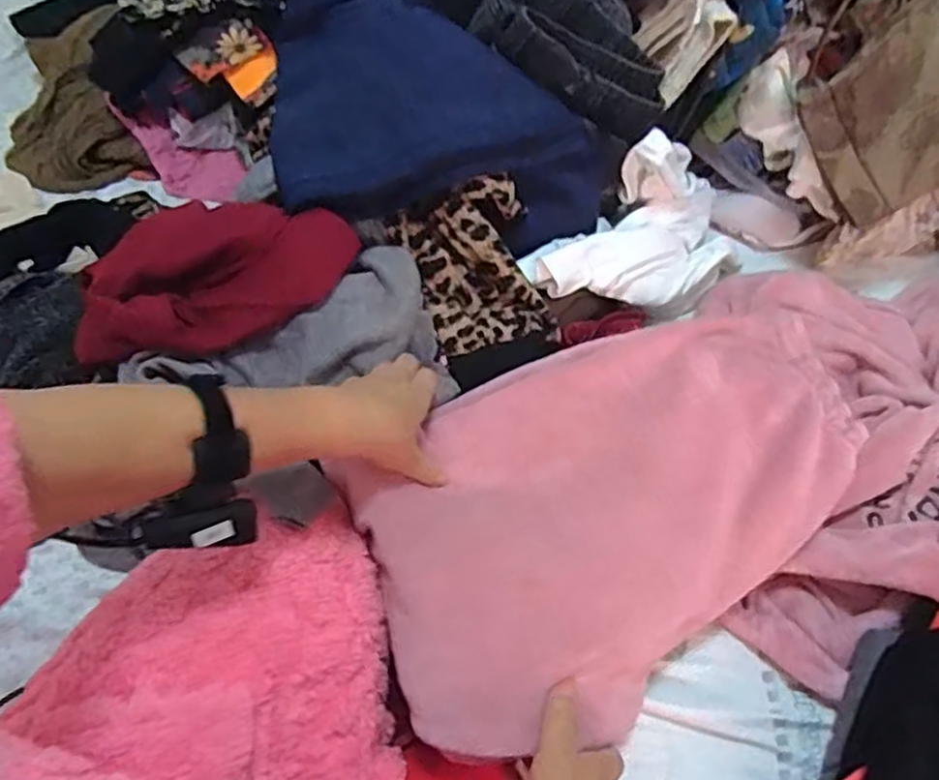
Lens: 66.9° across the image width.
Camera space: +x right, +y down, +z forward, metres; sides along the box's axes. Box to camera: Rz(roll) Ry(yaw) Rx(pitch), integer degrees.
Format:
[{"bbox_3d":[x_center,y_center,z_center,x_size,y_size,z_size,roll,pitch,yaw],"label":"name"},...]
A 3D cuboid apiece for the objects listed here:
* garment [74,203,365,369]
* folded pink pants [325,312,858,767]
[{"bbox_3d":[-0.233,-0.110,0.643,0.257,0.056,0.156,-11,57,-8],"label":"garment"},{"bbox_3d":[0.124,0.081,0.591,0.436,0.061,0.269,-25,60,-17],"label":"folded pink pants"}]

